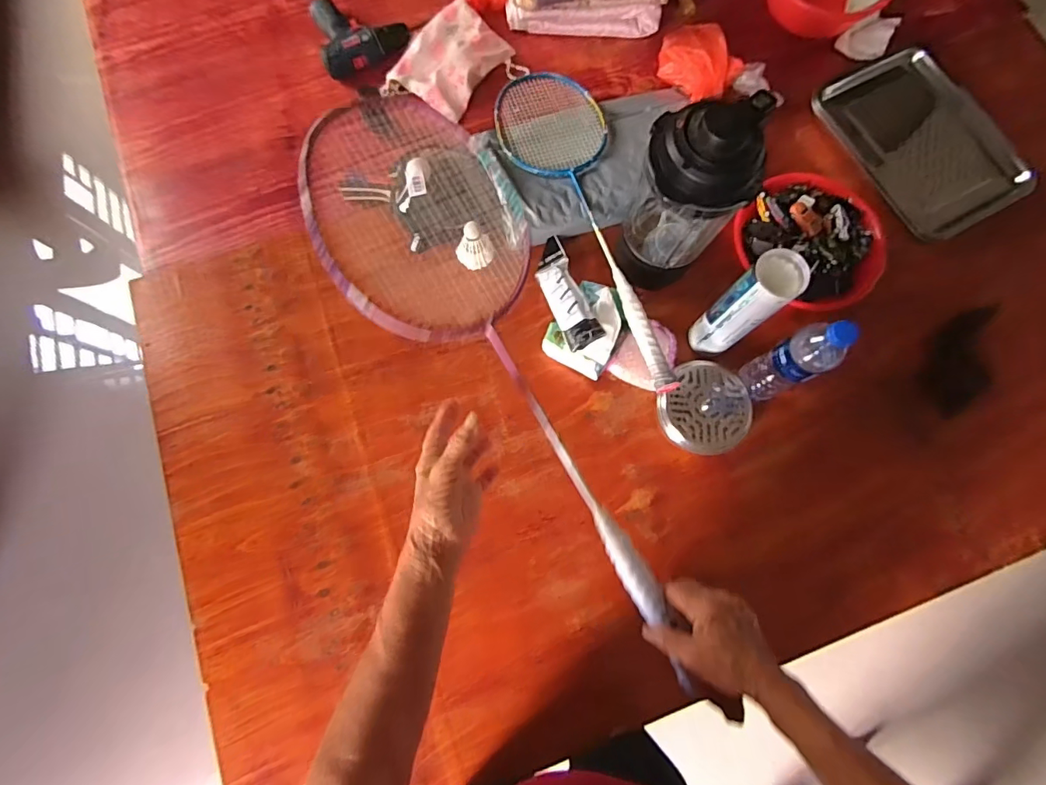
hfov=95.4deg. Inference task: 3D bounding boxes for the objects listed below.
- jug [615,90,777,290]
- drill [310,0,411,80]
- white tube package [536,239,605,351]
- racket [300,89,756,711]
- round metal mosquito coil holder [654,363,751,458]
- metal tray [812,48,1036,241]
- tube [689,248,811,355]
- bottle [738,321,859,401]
[{"bbox_3d":[0.236,-0.293,0.670,0.144,0.237,0.164,7,77,1],"label":"jug"},{"bbox_3d":[-0.314,-0.681,0.891,0.164,0.047,0.166,-27,79,-7],"label":"drill"},{"bbox_3d":[0.066,-0.157,0.752,0.056,0.046,0.235,-12,50,-4],"label":"white tube package"},{"bbox_3d":[0.017,0.027,0.463,0.198,0.047,0.677,-30,94,-7],"label":"racket"},{"bbox_3d":[0.283,0.023,0.747,0.138,0.036,0.143,0,77,-1],"label":"round metal mosquito coil holder"},{"bbox_3d":[0.722,-0.453,0.852,0.255,0.042,0.344,-30,79,-7],"label":"metal tray"},{"bbox_3d":[0.312,-0.119,0.680,0.067,0.212,0.063,0,77,-1],"label":"tube"},{"bbox_3d":[0.374,-0.043,0.664,0.057,0.216,0.070,-22,78,-6],"label":"bottle"}]

